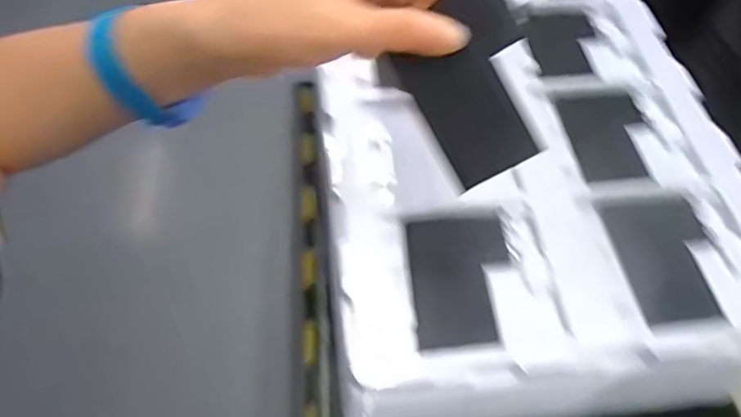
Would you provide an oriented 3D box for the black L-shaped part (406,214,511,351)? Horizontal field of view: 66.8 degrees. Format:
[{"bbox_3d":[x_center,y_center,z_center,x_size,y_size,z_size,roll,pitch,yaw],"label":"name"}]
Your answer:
[{"bbox_3d":[0.054,0.042,0.335,0.059,0.005,0.082,-1,56,-3],"label":"black L-shaped part"}]

